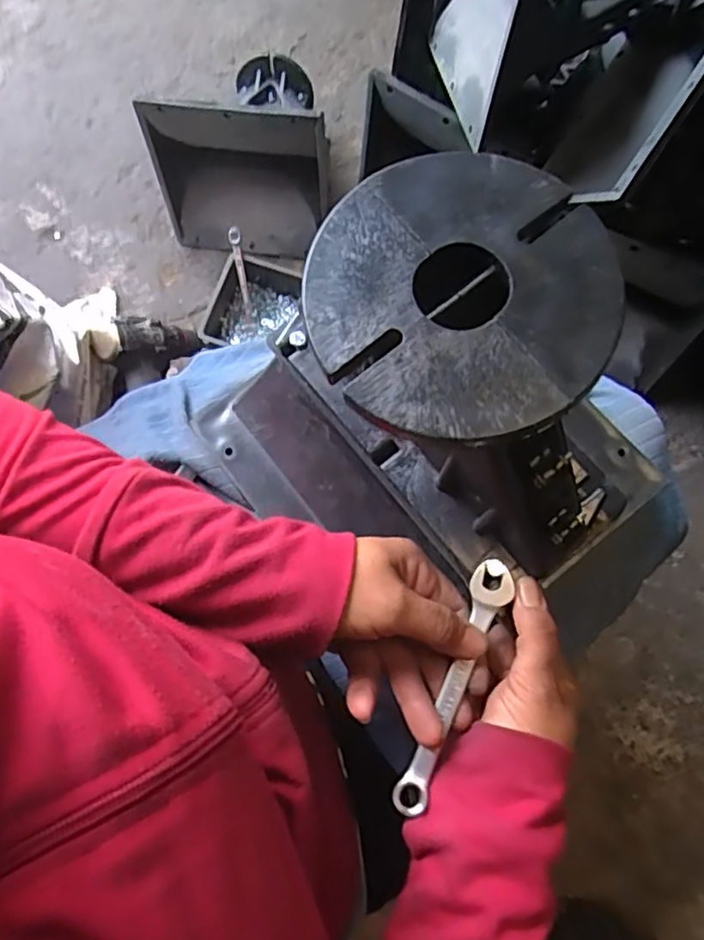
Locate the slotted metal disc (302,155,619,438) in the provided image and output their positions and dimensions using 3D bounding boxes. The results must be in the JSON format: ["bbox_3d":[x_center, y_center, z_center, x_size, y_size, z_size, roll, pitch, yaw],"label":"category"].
[{"bbox_3d":[0.041,-0.068,0.240,0.110,0.009,0.113,0,74,-1],"label":"slotted metal disc"}]

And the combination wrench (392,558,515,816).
[{"bbox_3d":[0.054,0.113,0.341,0.021,0.006,0.137,23,82,5],"label":"combination wrench"}]

